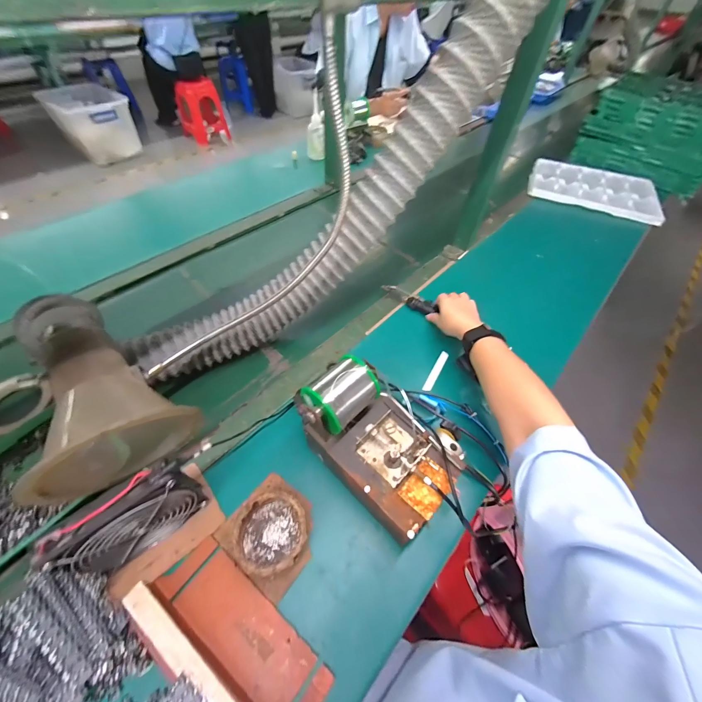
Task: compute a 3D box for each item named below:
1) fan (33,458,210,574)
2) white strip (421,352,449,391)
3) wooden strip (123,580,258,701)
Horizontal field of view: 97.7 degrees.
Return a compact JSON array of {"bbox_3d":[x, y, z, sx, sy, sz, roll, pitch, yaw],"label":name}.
[{"bbox_3d":[-0.227,0.179,0.329,0.120,0.126,0.034,-33,61,-24],"label":"fan"},{"bbox_3d":[0.148,0.035,0.535,0.014,0.006,0.090,28,56,17],"label":"white strip"},{"bbox_3d":[-0.136,0.307,0.291,0.215,0.044,0.021,30,57,18],"label":"wooden strip"}]

